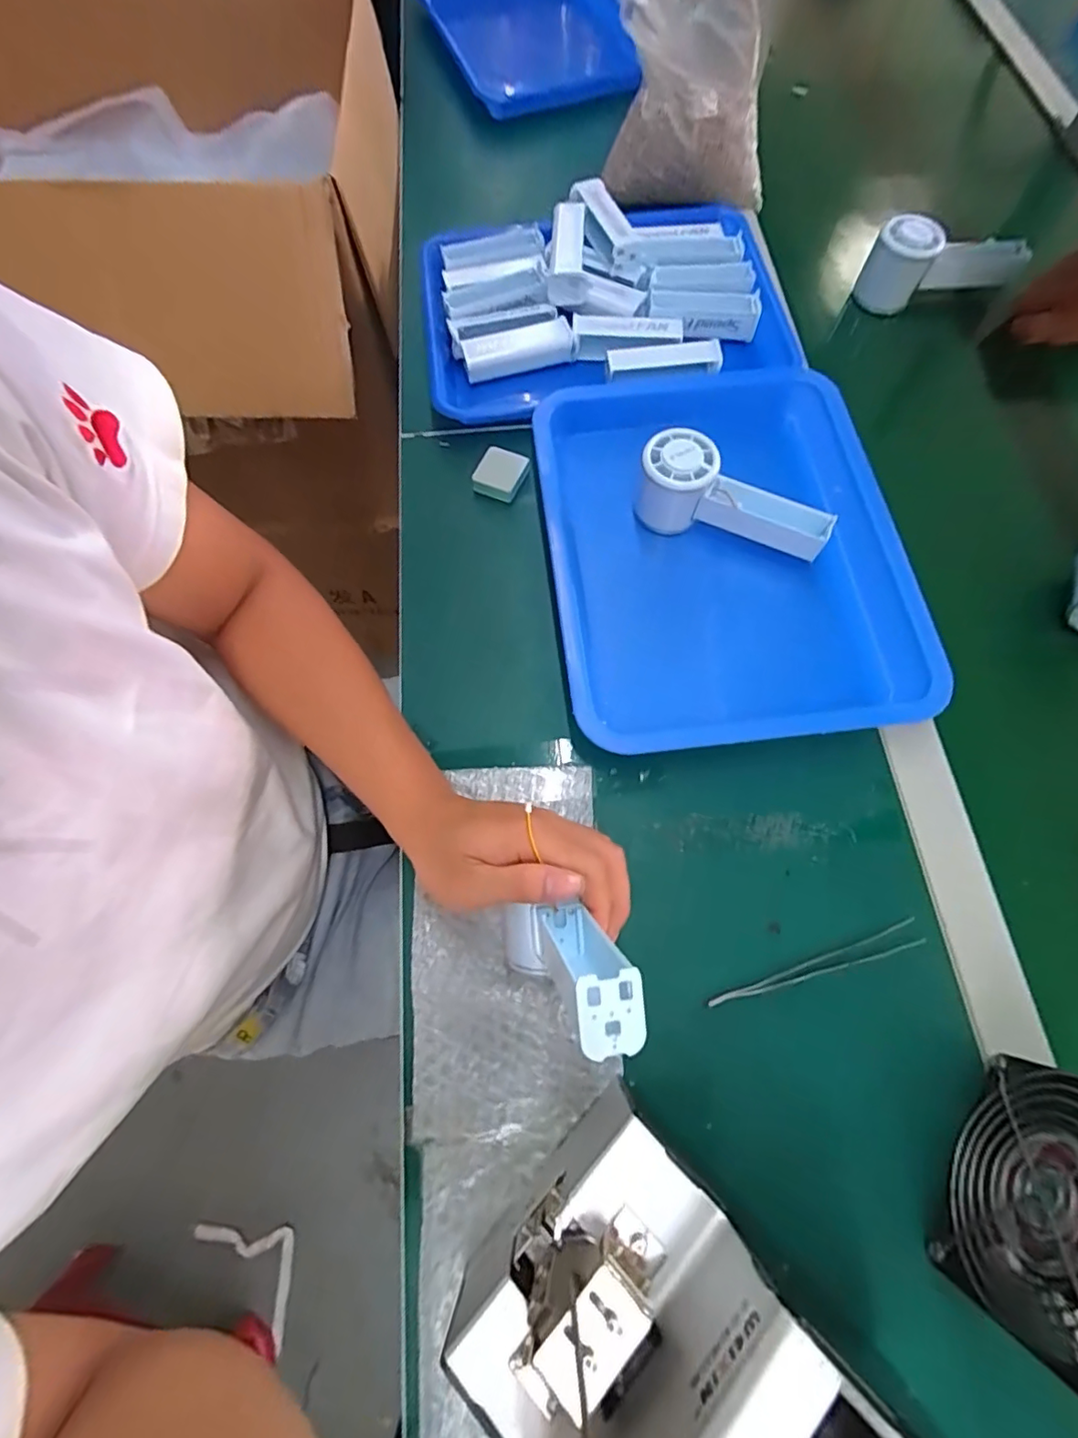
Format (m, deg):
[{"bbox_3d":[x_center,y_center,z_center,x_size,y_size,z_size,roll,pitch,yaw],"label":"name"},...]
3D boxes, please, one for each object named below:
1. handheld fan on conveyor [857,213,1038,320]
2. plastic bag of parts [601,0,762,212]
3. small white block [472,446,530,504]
[{"bbox_3d":[0.399,-0.454,0.545,0.163,0.066,0.050,-16,71,-5],"label":"handheld fan on conveyor"},{"bbox_3d":[0.158,-0.628,0.556,0.168,0.128,0.149,9,71,3],"label":"plastic bag of parts"},{"bbox_3d":[-0.032,-0.210,0.480,0.040,0.017,0.039,21,72,7],"label":"small white block"}]

